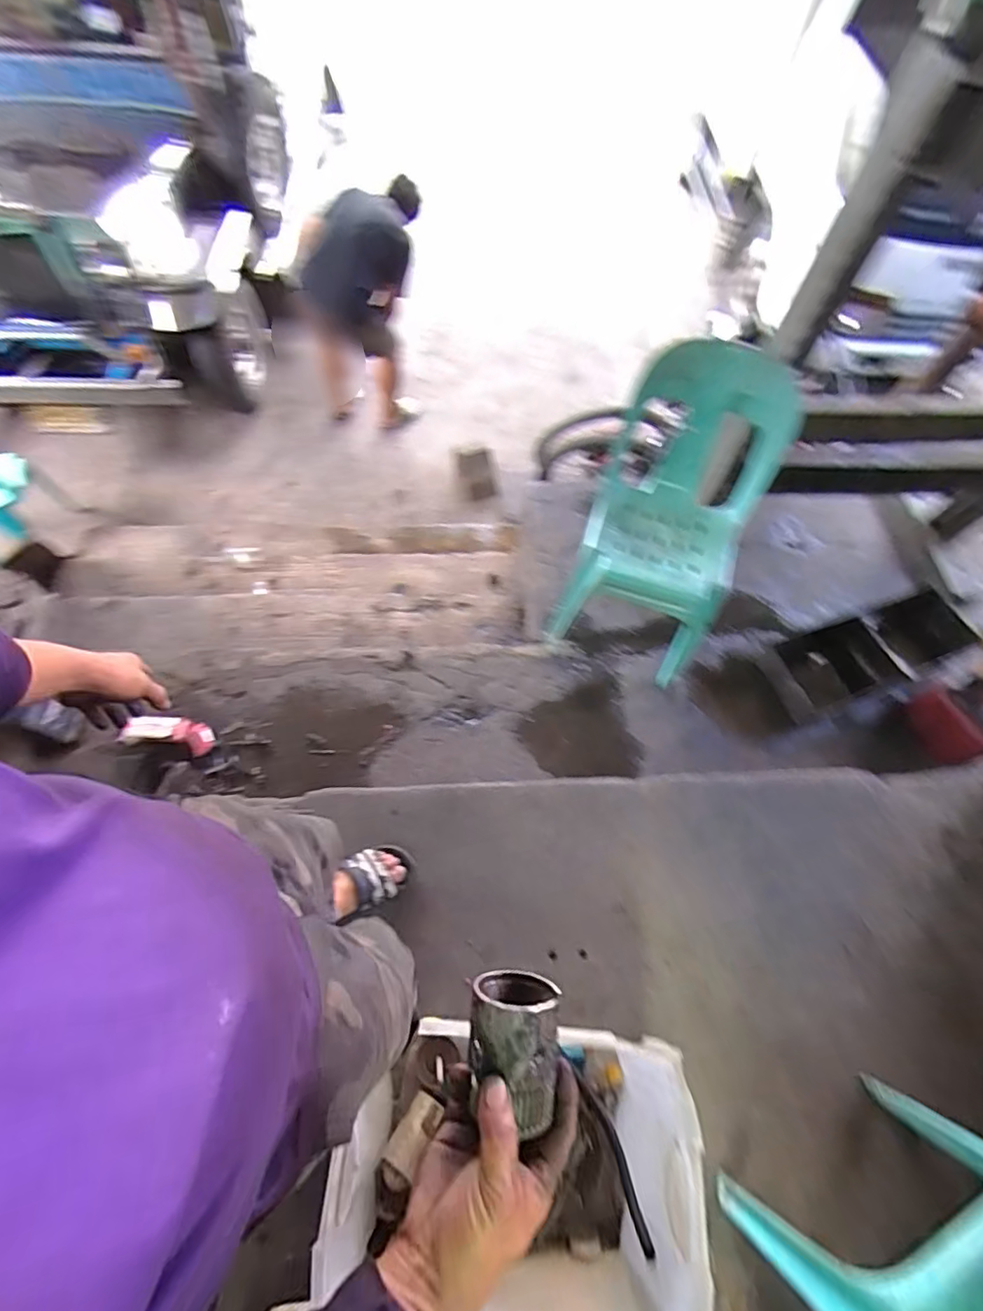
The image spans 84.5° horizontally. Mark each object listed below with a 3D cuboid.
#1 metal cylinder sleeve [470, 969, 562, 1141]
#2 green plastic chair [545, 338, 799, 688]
[{"bbox_3d":[0.016,0.300,0.418,0.069,0.073,0.096,7,81,-15],"label":"metal cylinder sleeve"},{"bbox_3d":[0.480,-0.345,1.503,0.406,0.763,0.456,18,65,6],"label":"green plastic chair"}]

